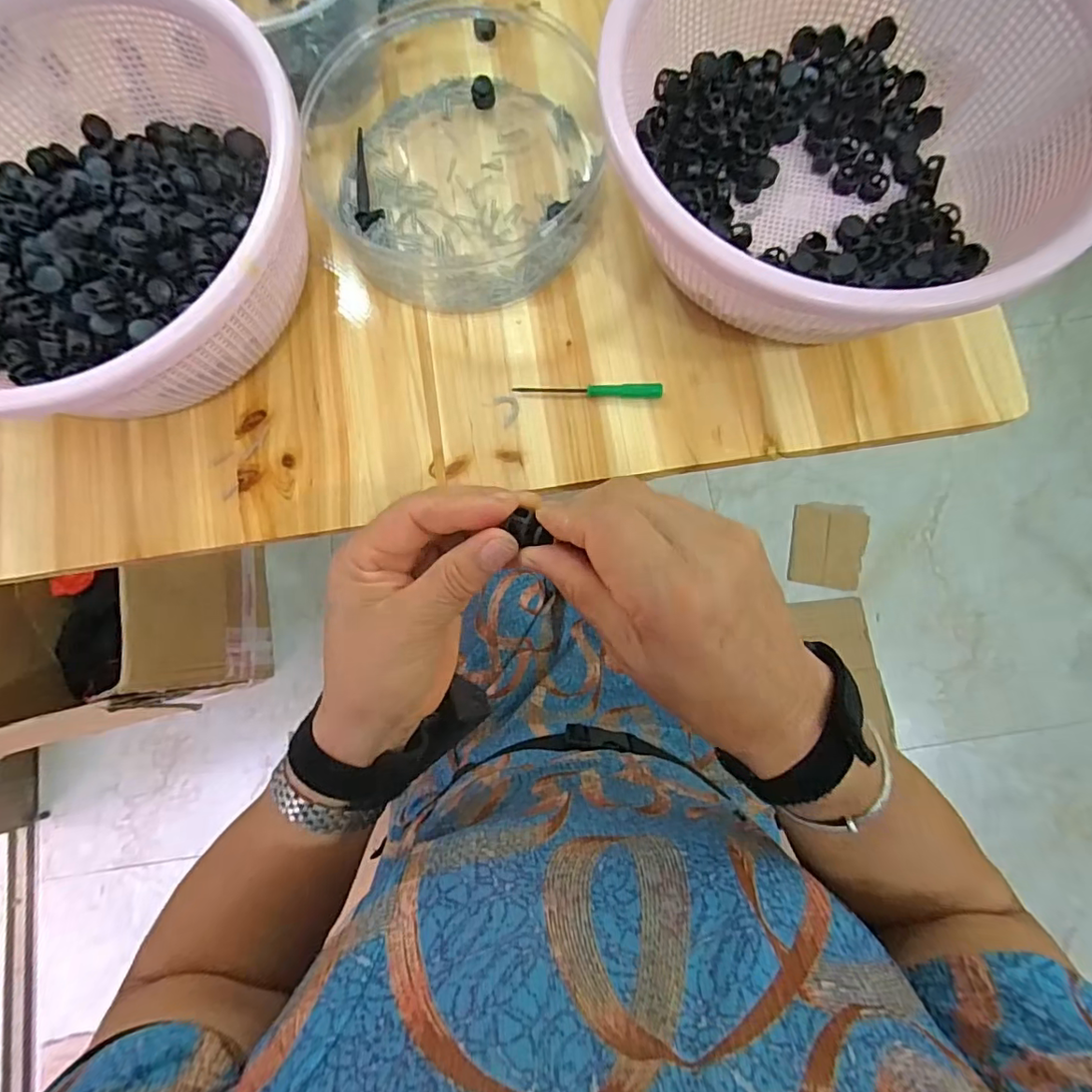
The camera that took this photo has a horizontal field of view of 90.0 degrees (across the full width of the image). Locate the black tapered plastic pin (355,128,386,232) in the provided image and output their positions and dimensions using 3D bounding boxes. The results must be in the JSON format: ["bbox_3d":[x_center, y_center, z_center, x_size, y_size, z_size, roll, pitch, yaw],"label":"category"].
[{"bbox_3d":[-0.133,-0.267,0.395,0.019,0.009,0.085,-13,81,0],"label":"black tapered plastic pin"}]

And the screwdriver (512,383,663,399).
[{"bbox_3d":[0.028,-0.104,0.365,0.097,0.007,0.009,1,81,2],"label":"screwdriver"}]

